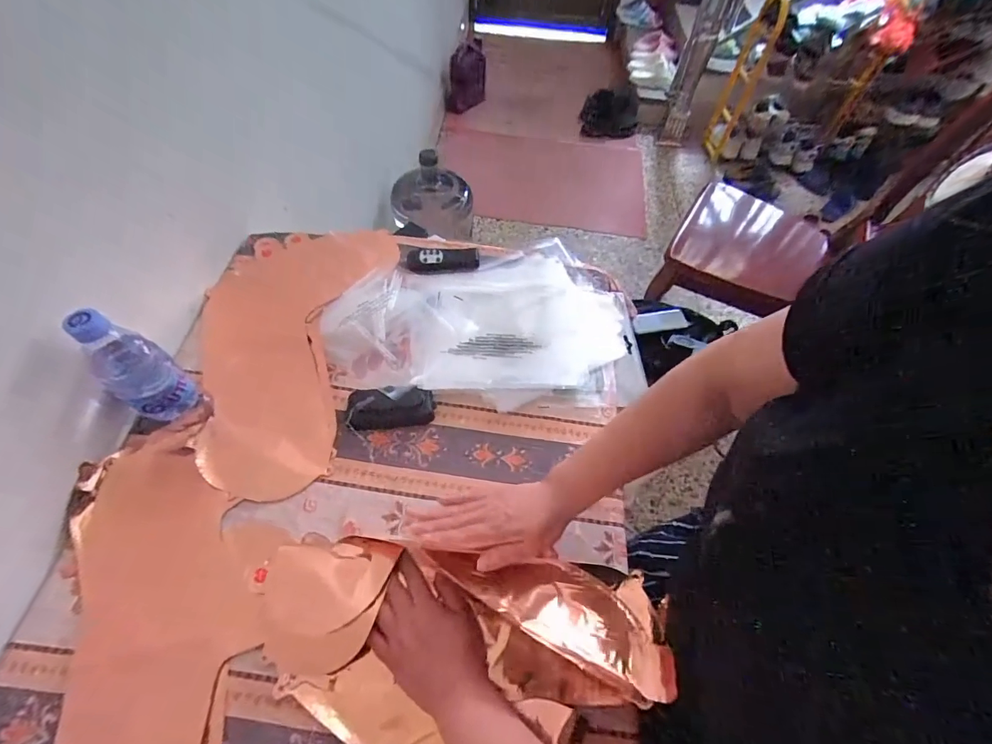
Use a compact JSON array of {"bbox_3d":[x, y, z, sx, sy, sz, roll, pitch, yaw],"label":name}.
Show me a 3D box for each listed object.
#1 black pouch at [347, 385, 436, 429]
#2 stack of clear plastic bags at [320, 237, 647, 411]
[{"bbox_3d":[-0.135,0.042,0.549,0.109,0.030,0.057,-2,58,-3],"label":"black pouch"},{"bbox_3d":[-0.012,-0.089,0.638,0.431,0.032,0.281,3,58,-1],"label":"stack of clear plastic bags"}]

